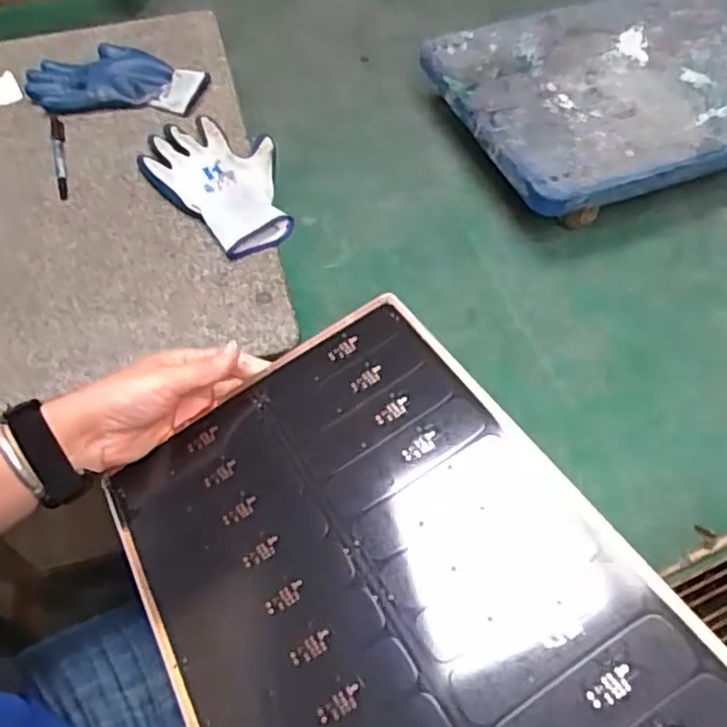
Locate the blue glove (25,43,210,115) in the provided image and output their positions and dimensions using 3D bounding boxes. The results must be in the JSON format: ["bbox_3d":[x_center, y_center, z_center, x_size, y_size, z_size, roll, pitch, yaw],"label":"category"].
[{"bbox_3d":[-0.309,-0.366,0.881,0.209,0.023,0.123,9,56,7],"label":"blue glove"}]

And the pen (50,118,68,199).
[{"bbox_3d":[-0.351,-0.240,0.809,0.017,0.010,0.151,-17,56,-7],"label":"pen"}]

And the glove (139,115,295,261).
[{"bbox_3d":[-0.149,-0.208,0.773,0.134,0.030,0.205,-38,63,-22],"label":"glove"}]

